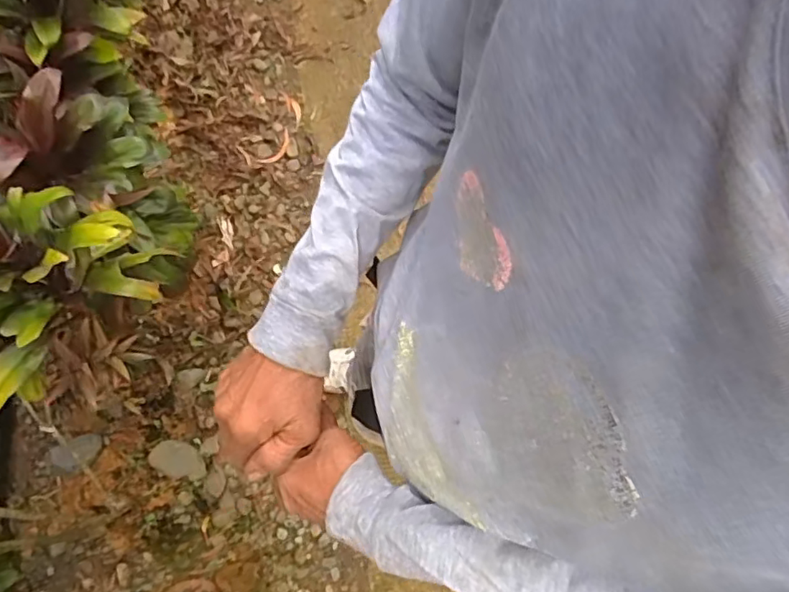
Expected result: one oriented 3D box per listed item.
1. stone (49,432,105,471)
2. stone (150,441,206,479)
[{"bbox_3d":[-0.681,0.337,1.228,0.101,0.045,0.071,-24,72,-7],"label":"stone"},{"bbox_3d":[-0.475,0.361,1.258,0.122,0.025,0.071,15,72,7],"label":"stone"}]

